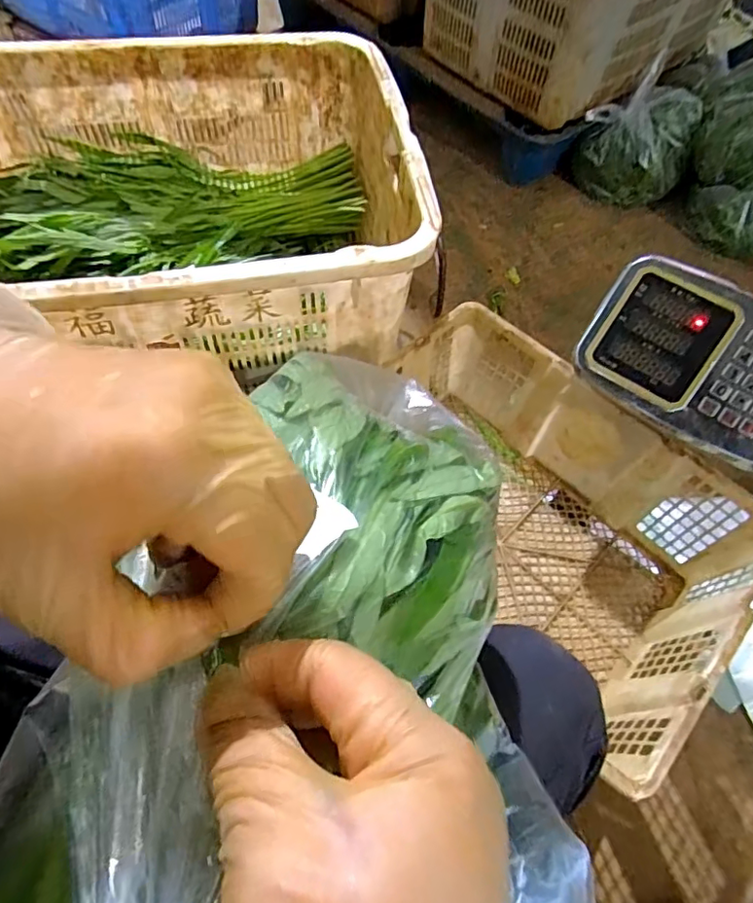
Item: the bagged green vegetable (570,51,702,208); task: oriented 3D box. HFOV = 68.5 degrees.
[{"bbox_3d":[0.581,-0.682,1.229,0.214,0.167,0.242,36,65,15],"label":"bagged green vegetable"}]

